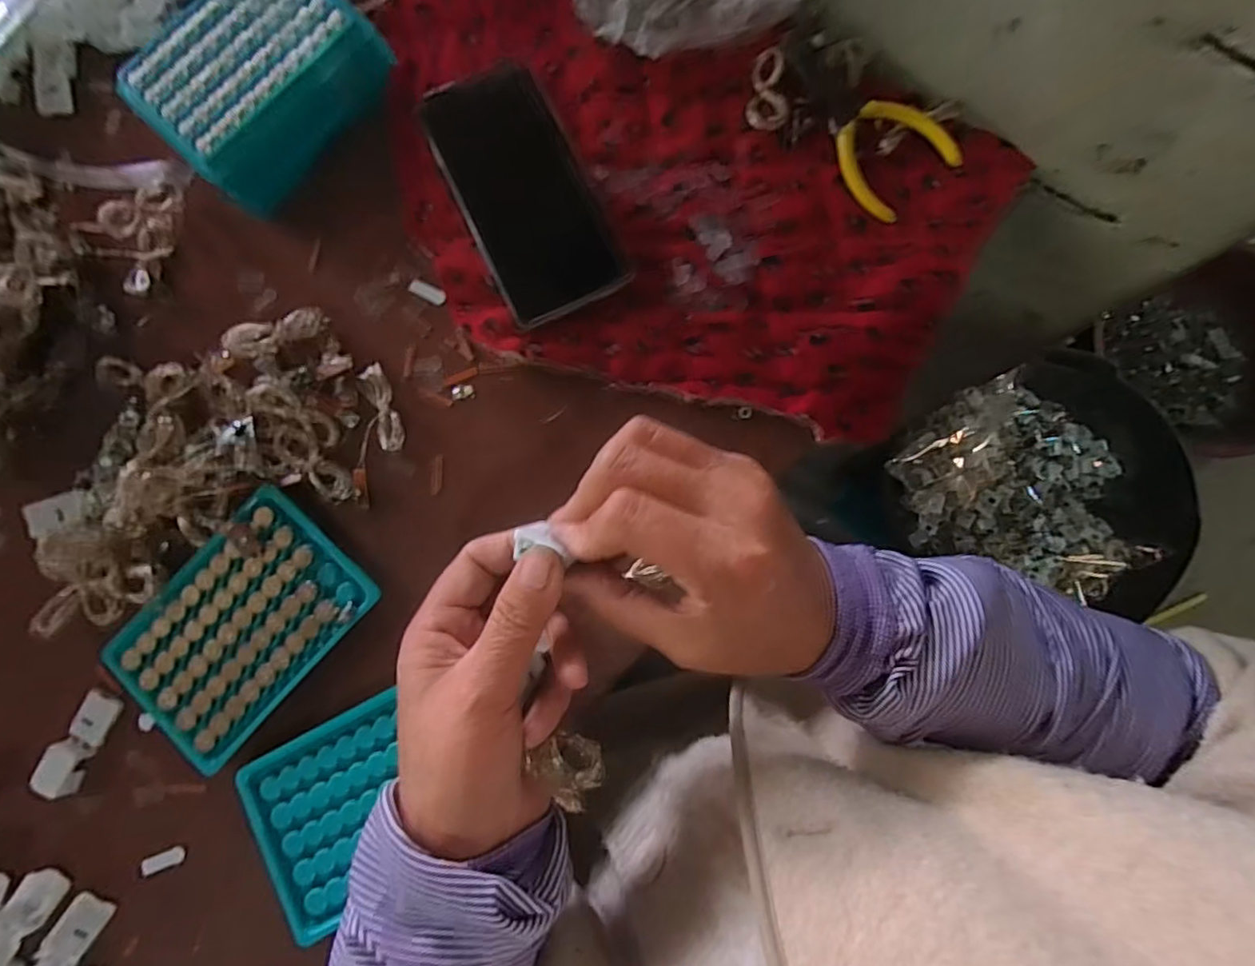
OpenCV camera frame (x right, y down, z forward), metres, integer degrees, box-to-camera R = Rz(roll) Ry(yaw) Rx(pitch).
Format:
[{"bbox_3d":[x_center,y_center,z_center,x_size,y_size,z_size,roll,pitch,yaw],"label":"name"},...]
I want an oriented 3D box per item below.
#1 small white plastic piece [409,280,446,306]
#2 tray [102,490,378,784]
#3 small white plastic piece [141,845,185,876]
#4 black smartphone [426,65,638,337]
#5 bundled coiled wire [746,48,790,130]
[{"bbox_3d":[-0.124,-0.118,0.359,0.026,0.004,0.009,25,85,5],"label":"small white plastic piece"},{"bbox_3d":[-0.217,0.082,0.324,0.092,0.010,0.135,42,87,6],"label":"tray"},{"bbox_3d":[-0.254,0.207,0.317,0.021,0.004,0.009,-20,83,0],"label":"small white plastic piece"},{"bbox_3d":[-0.063,-0.177,0.351,0.074,0.008,0.160,-25,83,-1],"label":"black smartphone"},{"bbox_3d":[0.087,-0.239,0.350,0.024,0.011,0.045,9,84,3],"label":"bundled coiled wire"}]

